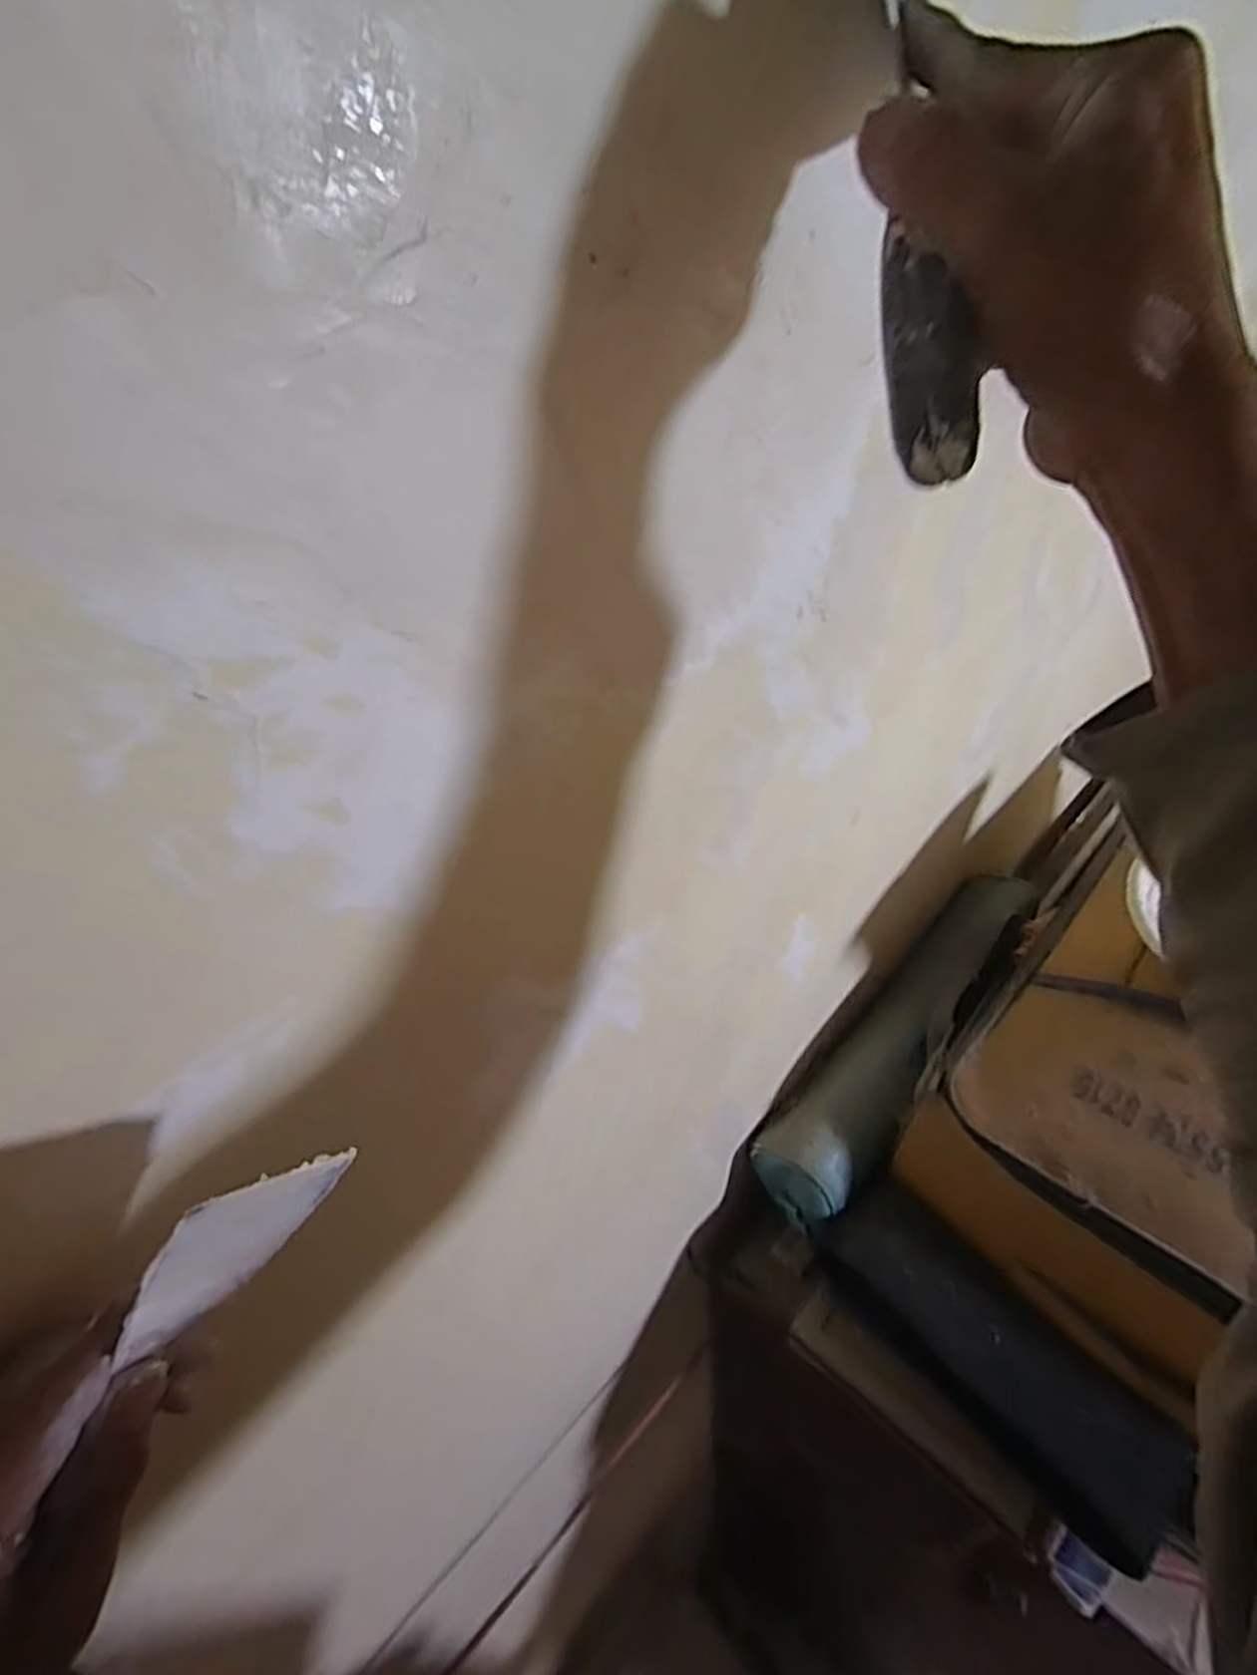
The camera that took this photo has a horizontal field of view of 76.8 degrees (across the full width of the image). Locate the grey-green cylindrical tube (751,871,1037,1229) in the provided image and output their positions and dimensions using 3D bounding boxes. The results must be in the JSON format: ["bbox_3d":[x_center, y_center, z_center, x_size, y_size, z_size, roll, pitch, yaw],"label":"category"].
[{"bbox_3d":[0.275,0.175,0.766,0.093,0.079,0.422,30,53,34],"label":"grey-green cylindrical tube"}]

